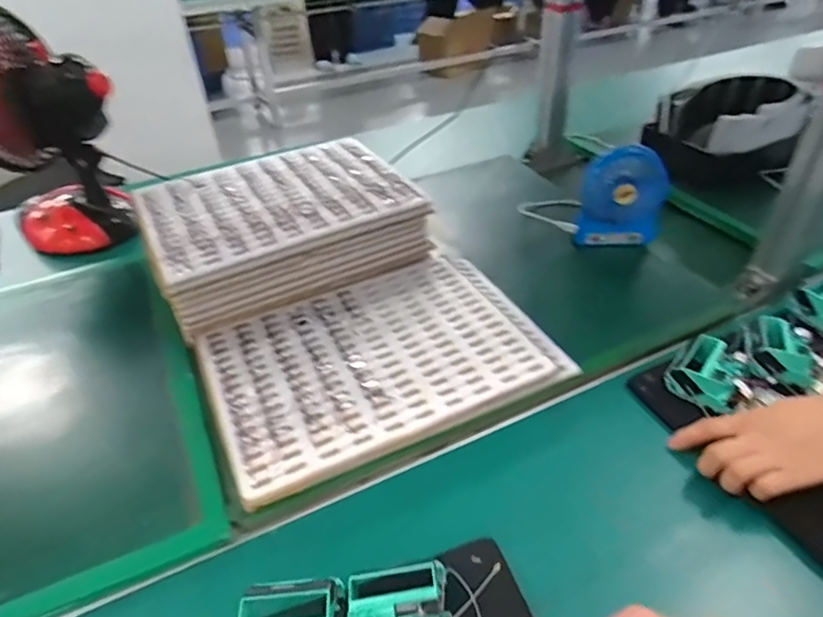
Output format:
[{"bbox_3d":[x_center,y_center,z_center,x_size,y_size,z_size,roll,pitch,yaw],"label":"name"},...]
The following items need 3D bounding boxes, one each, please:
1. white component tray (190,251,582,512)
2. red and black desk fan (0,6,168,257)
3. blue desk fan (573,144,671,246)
[{"bbox_3d":[-0.039,0.043,0.611,0.350,0.016,0.253,-19,42,-19],"label":"white component tray"},{"bbox_3d":[-0.536,-0.248,0.797,0.179,0.320,0.166,-30,46,-29],"label":"red and black desk fan"},{"bbox_3d":[0.284,-0.146,0.756,0.107,0.137,0.052,13,42,19],"label":"blue desk fan"}]

